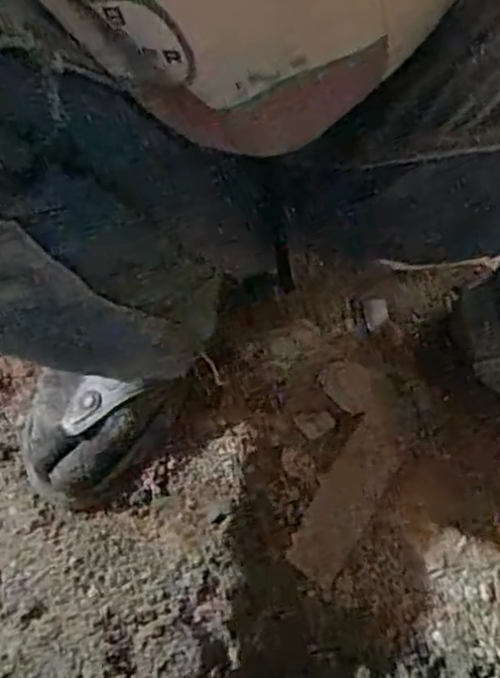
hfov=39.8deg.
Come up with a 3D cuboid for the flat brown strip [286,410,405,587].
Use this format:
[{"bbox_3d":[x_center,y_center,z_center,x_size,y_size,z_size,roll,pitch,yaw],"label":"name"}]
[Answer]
[{"bbox_3d":[0.077,0.120,0.536,0.044,0.012,0.136,29,65,18],"label":"flat brown strip"}]

